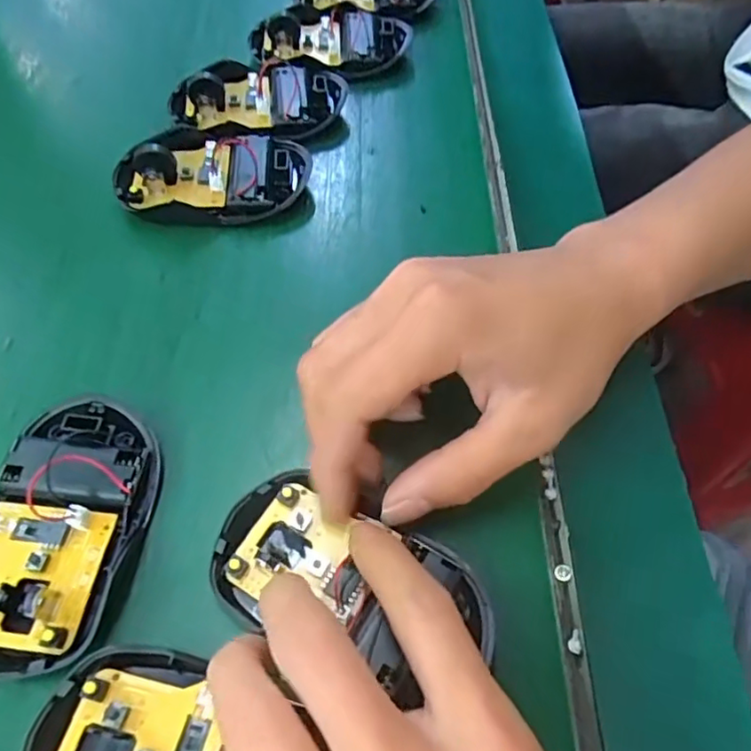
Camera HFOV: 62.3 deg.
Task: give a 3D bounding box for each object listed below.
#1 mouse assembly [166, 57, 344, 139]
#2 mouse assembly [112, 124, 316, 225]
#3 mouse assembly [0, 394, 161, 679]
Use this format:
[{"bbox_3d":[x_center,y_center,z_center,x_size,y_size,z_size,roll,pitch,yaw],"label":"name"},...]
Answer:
[{"bbox_3d":[-0.066,-0.158,0.347,0.095,0.019,0.062,2,58,-1],"label":"mouse assembly"},{"bbox_3d":[-0.082,-0.104,0.314,0.094,0.022,0.060,-8,58,-7],"label":"mouse assembly"},{"bbox_3d":[-0.114,0.053,0.221,0.058,0.023,0.095,9,58,4],"label":"mouse assembly"}]

